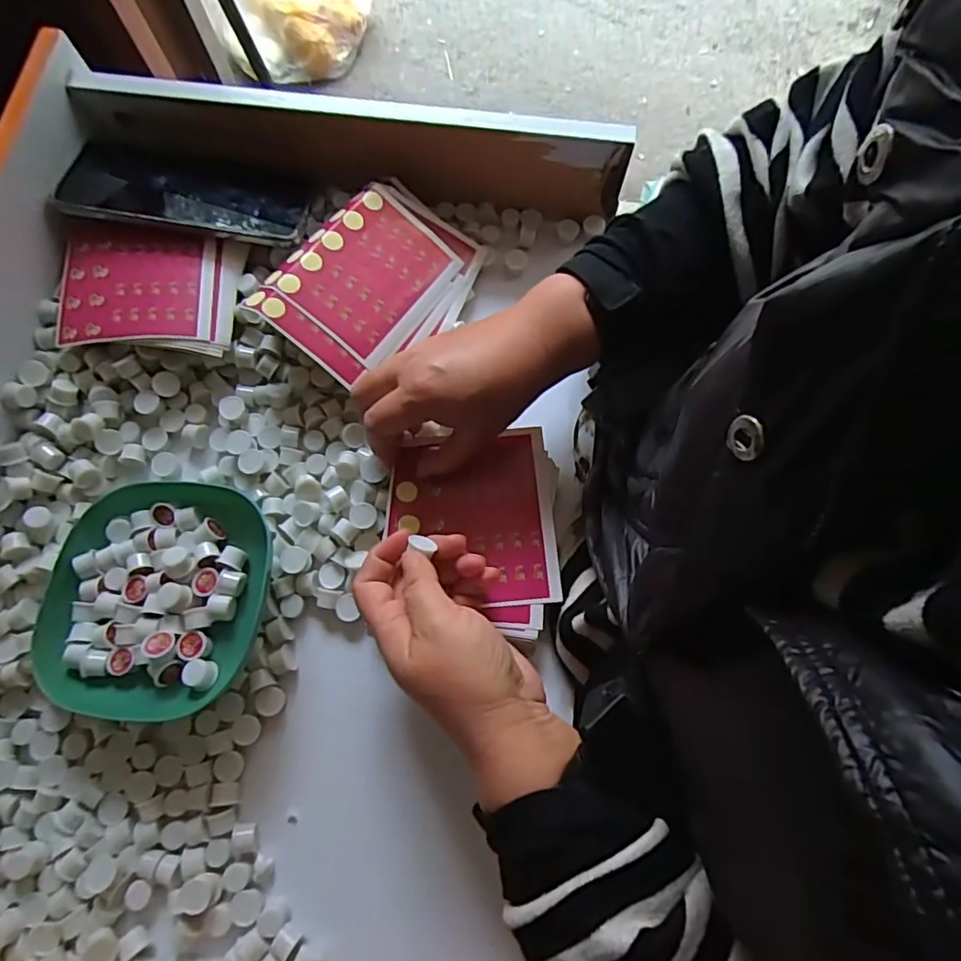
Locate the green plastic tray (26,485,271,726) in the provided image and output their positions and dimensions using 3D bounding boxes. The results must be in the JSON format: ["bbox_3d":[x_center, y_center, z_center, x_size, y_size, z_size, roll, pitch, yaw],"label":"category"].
[{"bbox_3d":[-0.201,0.068,0.342,0.127,0.025,0.133,6,74,1],"label":"green plastic tray"}]

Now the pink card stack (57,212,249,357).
[{"bbox_3d":[-0.229,-0.132,0.392,0.117,0.030,0.088,2,74,0],"label":"pink card stack"}]

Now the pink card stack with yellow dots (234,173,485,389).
[{"bbox_3d":[-0.073,-0.142,0.398,0.107,0.014,0.153,38,69,-13],"label":"pink card stack with yellow dots"}]

